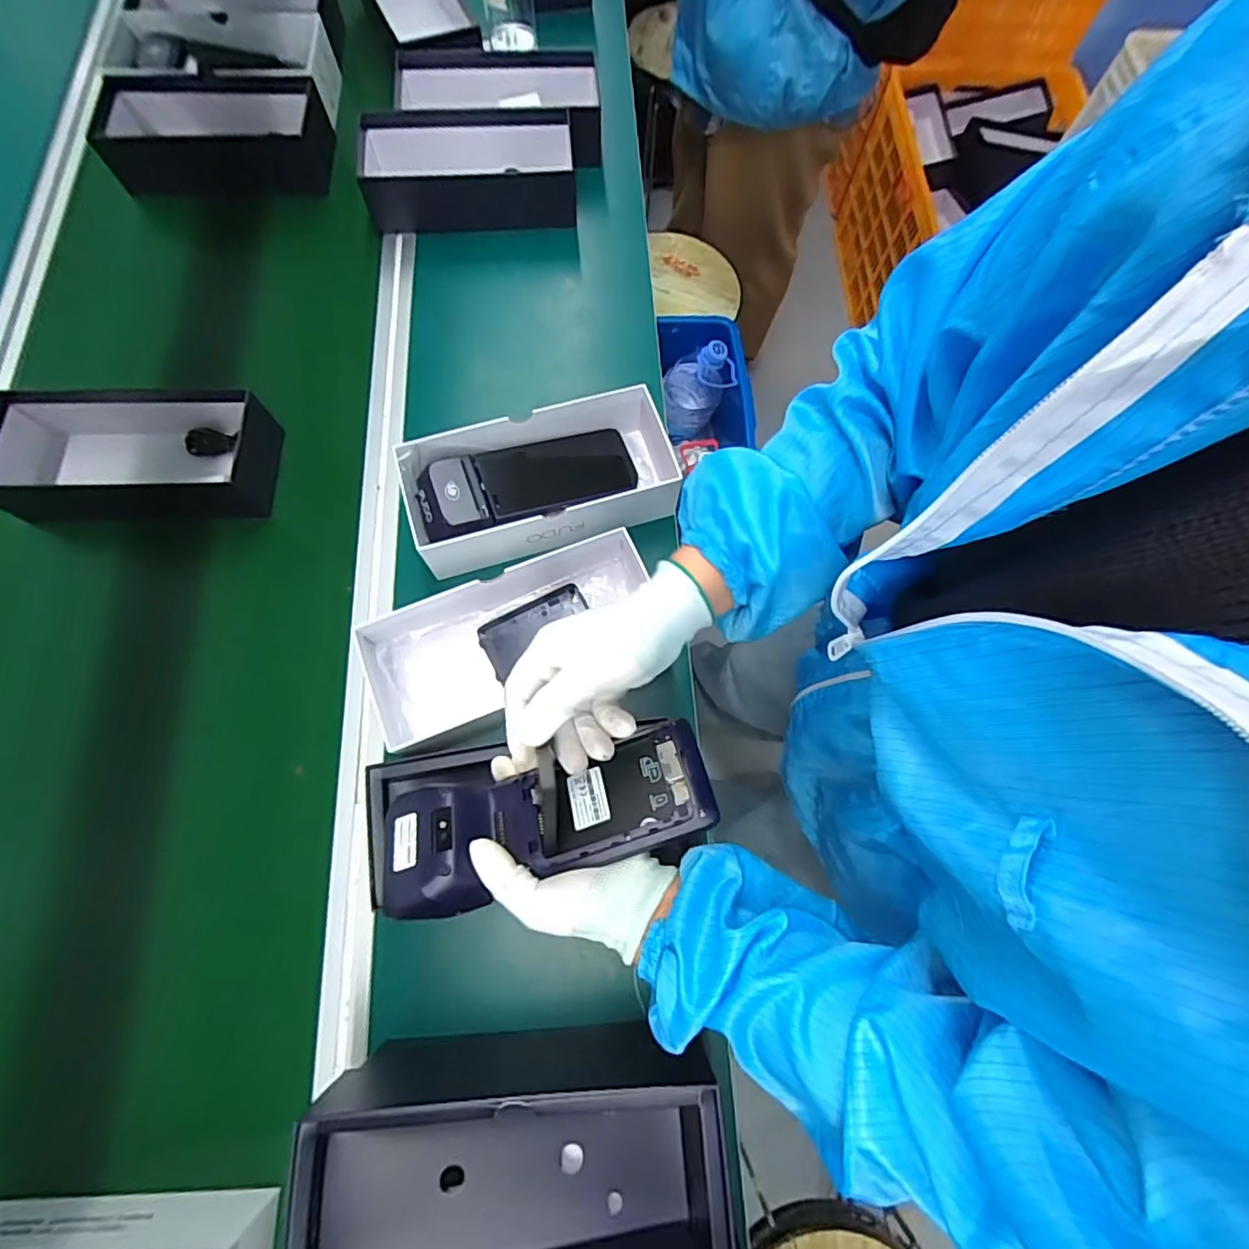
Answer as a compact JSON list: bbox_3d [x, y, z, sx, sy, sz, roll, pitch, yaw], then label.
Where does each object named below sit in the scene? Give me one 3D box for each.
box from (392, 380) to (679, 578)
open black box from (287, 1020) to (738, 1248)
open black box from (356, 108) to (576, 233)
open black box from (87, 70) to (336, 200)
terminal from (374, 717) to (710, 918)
[{"bbox_3d":[-0.082,-0.148,0.621,0.274,0.083,0.130,-16,72,-7],"label":"box"},{"bbox_3d":[-0.065,0.358,0.402,0.256,0.129,0.122,-2,71,-2],"label":"open black box"},{"bbox_3d":[-0.202,-0.570,0.750,0.266,0.091,0.118,-3,71,-3],"label":"open black box"},{"bbox_3d":[-0.525,-0.630,0.765,0.254,0.088,0.104,-5,71,-3],"label":"open black box"},{"bbox_3d":[-0.046,0.137,0.407,0.222,0.055,0.084,-16,53,-2],"label":"terminal"}]

